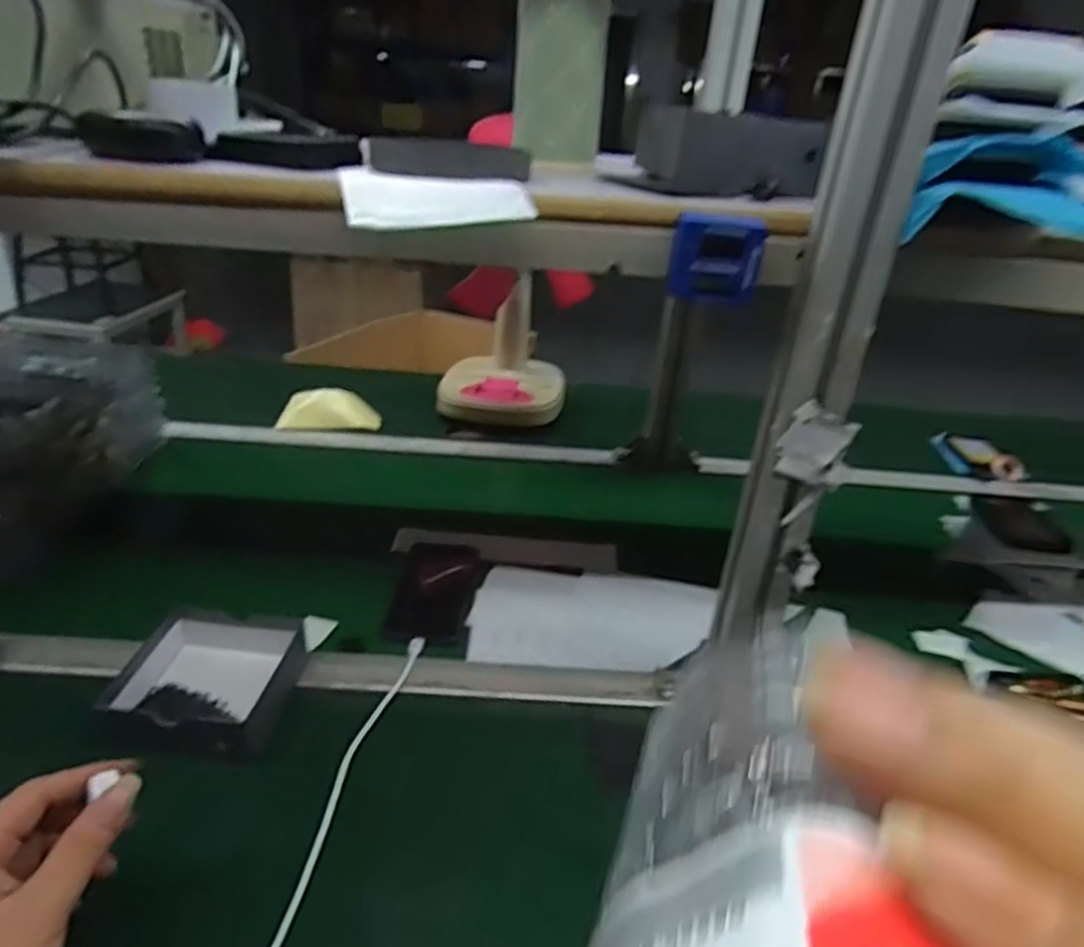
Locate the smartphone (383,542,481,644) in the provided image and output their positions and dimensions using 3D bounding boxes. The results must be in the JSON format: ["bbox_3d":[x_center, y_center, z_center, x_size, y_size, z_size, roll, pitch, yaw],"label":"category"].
[{"bbox_3d":[-0.105,0.113,0.707,0.073,0.015,0.143,5,28,0],"label":"smartphone"}]

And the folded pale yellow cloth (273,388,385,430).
[{"bbox_3d":[-0.307,-0.092,1.050,0.142,0.045,0.056,5,28,-1],"label":"folded pale yellow cloth"}]

